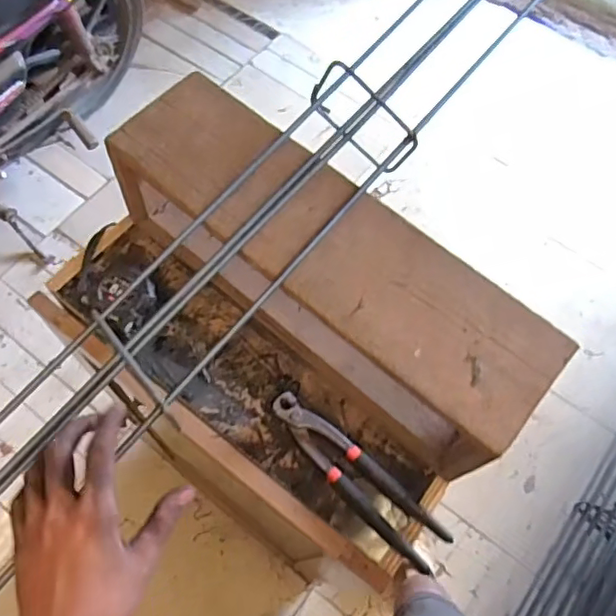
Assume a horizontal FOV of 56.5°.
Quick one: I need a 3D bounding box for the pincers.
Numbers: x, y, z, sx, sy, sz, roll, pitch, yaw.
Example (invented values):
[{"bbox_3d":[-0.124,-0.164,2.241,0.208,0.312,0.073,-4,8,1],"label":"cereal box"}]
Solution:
[{"bbox_3d":[0.045,0.171,0.583,0.216,0.017,0.049,40,69,14],"label":"pincers"}]

